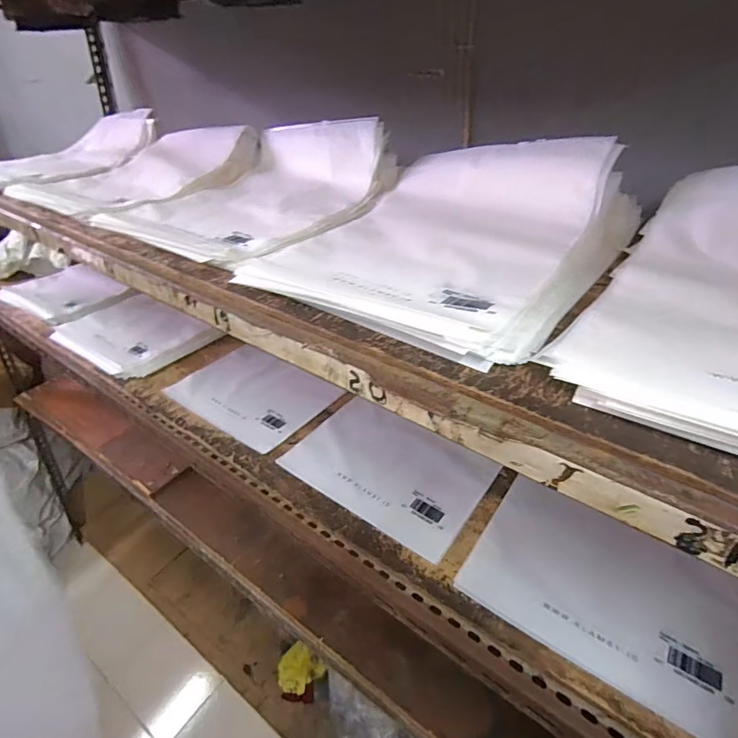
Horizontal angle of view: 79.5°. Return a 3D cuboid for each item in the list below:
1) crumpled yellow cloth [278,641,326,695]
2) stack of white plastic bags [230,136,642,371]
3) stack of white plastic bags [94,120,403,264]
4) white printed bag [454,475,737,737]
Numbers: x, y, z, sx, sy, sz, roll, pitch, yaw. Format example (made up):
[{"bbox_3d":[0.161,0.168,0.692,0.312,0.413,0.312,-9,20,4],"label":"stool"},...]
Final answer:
[{"bbox_3d":[-0.214,0.914,1.355,0.132,0.034,0.119,-24,41,-29],"label":"crumpled yellow cloth"},{"bbox_3d":[0.084,-0.174,0.513,0.335,0.115,0.366,21,41,29],"label":"stack of white plastic bags"},{"bbox_3d":[-0.188,-0.296,0.683,0.326,0.113,0.361,22,41,29],"label":"stack of white plastic bags"},{"bbox_3d":[0.284,0.262,0.537,0.296,0.028,0.202,22,41,30],"label":"white printed bag"}]

